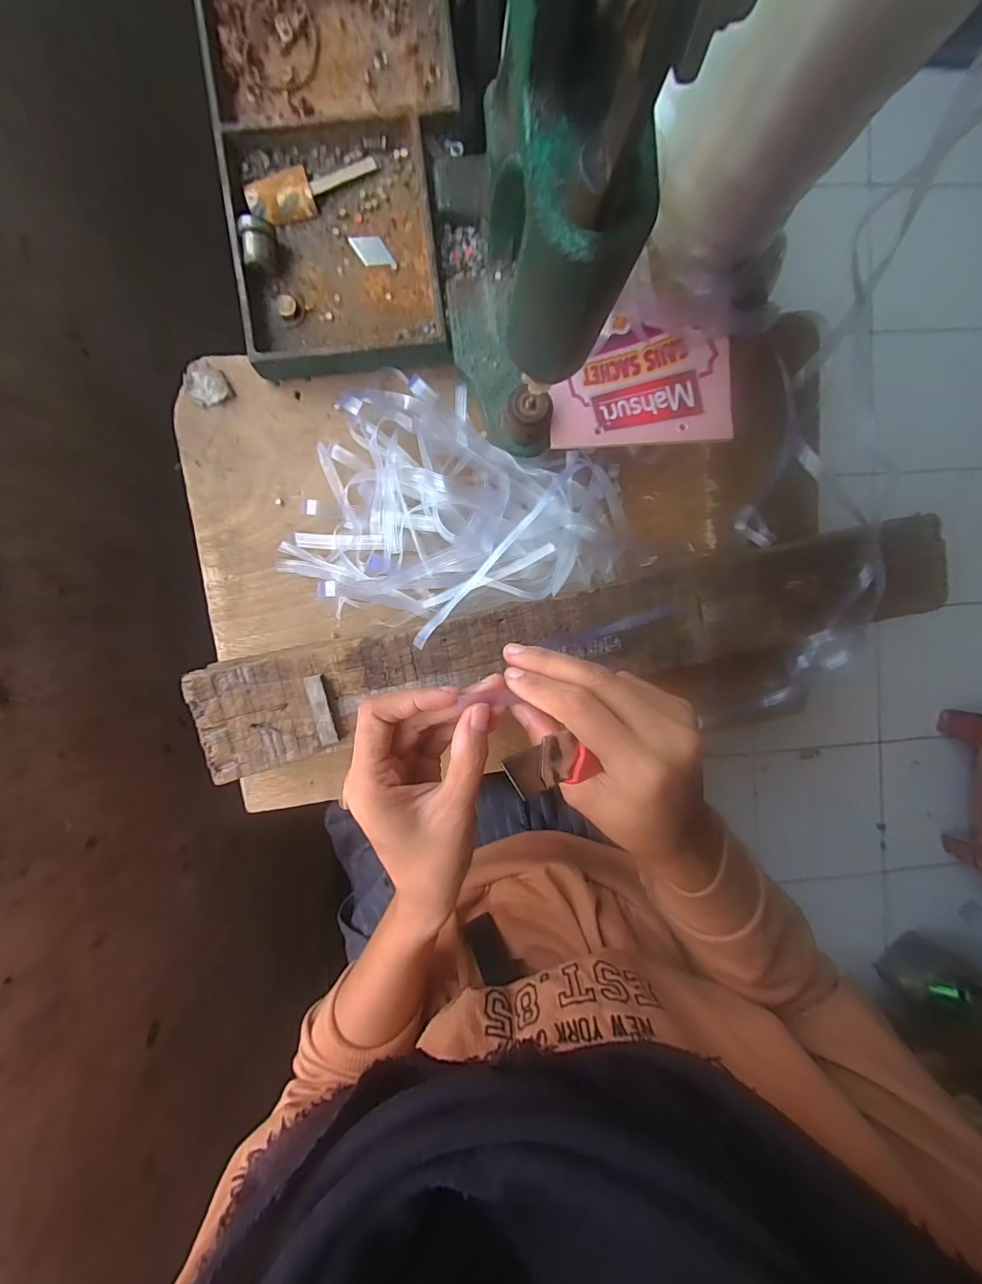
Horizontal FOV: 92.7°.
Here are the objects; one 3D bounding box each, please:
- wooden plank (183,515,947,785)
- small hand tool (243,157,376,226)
[{"bbox_3d":[0.066,-0.001,0.312,0.503,0.022,0.069,-12,94,-4],"label":"wooden plank"},{"bbox_3d":[-0.114,-0.292,0.301,0.083,0.008,0.025,-18,94,-3],"label":"small hand tool"}]

